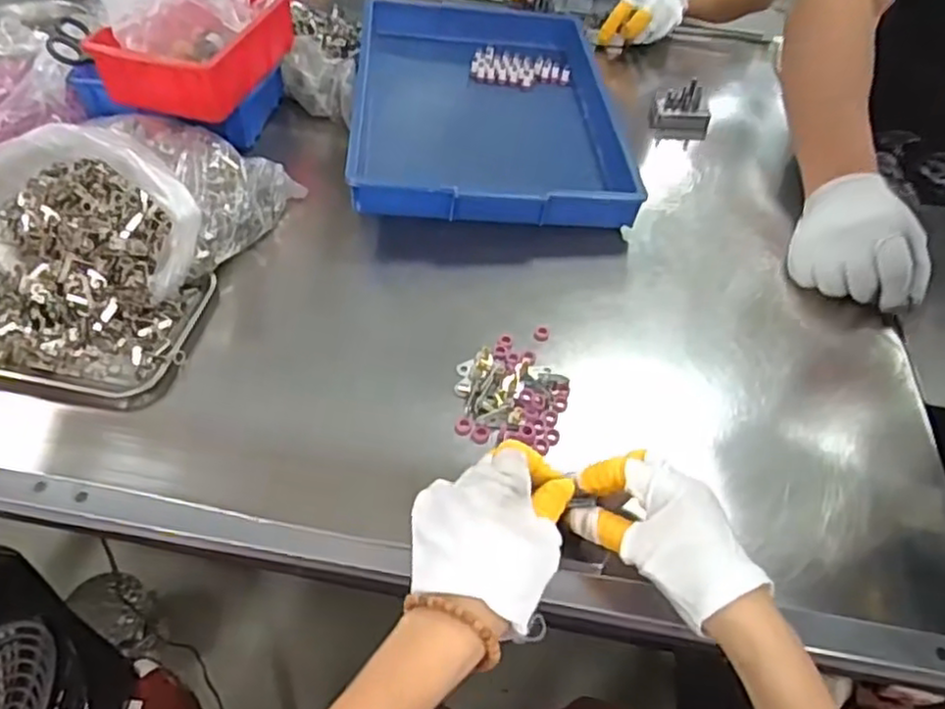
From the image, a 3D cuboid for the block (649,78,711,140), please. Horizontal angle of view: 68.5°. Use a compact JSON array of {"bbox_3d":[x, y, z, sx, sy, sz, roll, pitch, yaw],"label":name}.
[{"bbox_3d":[0.253,-0.298,0.846,0.070,0.048,0.048,10,49,4],"label":"block"}]

